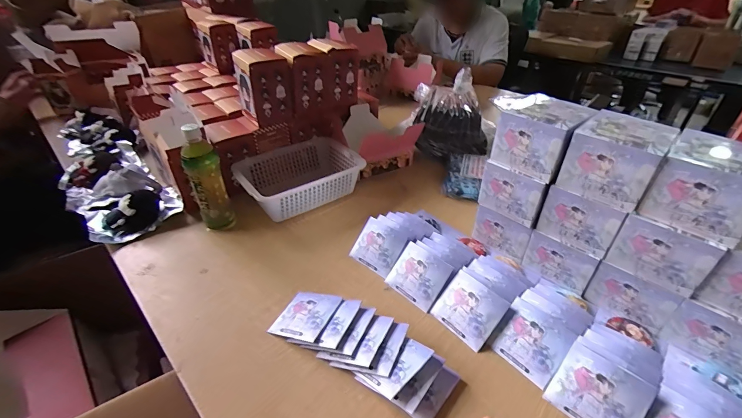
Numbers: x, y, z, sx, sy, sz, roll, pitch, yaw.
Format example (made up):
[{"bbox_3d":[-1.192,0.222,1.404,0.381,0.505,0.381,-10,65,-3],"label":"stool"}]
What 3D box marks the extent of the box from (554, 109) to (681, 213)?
[{"bbox_3d":[0.363,-0.076,0.512,0.106,0.096,0.107,-30,45,-35],"label":"box"}]

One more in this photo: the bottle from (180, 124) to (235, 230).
[{"bbox_3d":[-0.334,-0.057,0.702,0.064,0.224,0.061,-19,40,-24],"label":"bottle"}]

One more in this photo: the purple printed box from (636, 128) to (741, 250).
[{"bbox_3d":[0.447,-0.033,0.459,0.105,0.094,0.115,30,45,35],"label":"purple printed box"}]

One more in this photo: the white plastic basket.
[{"bbox_3d":[-0.168,-0.069,0.827,0.275,0.097,0.184,-25,43,-30],"label":"white plastic basket"}]

